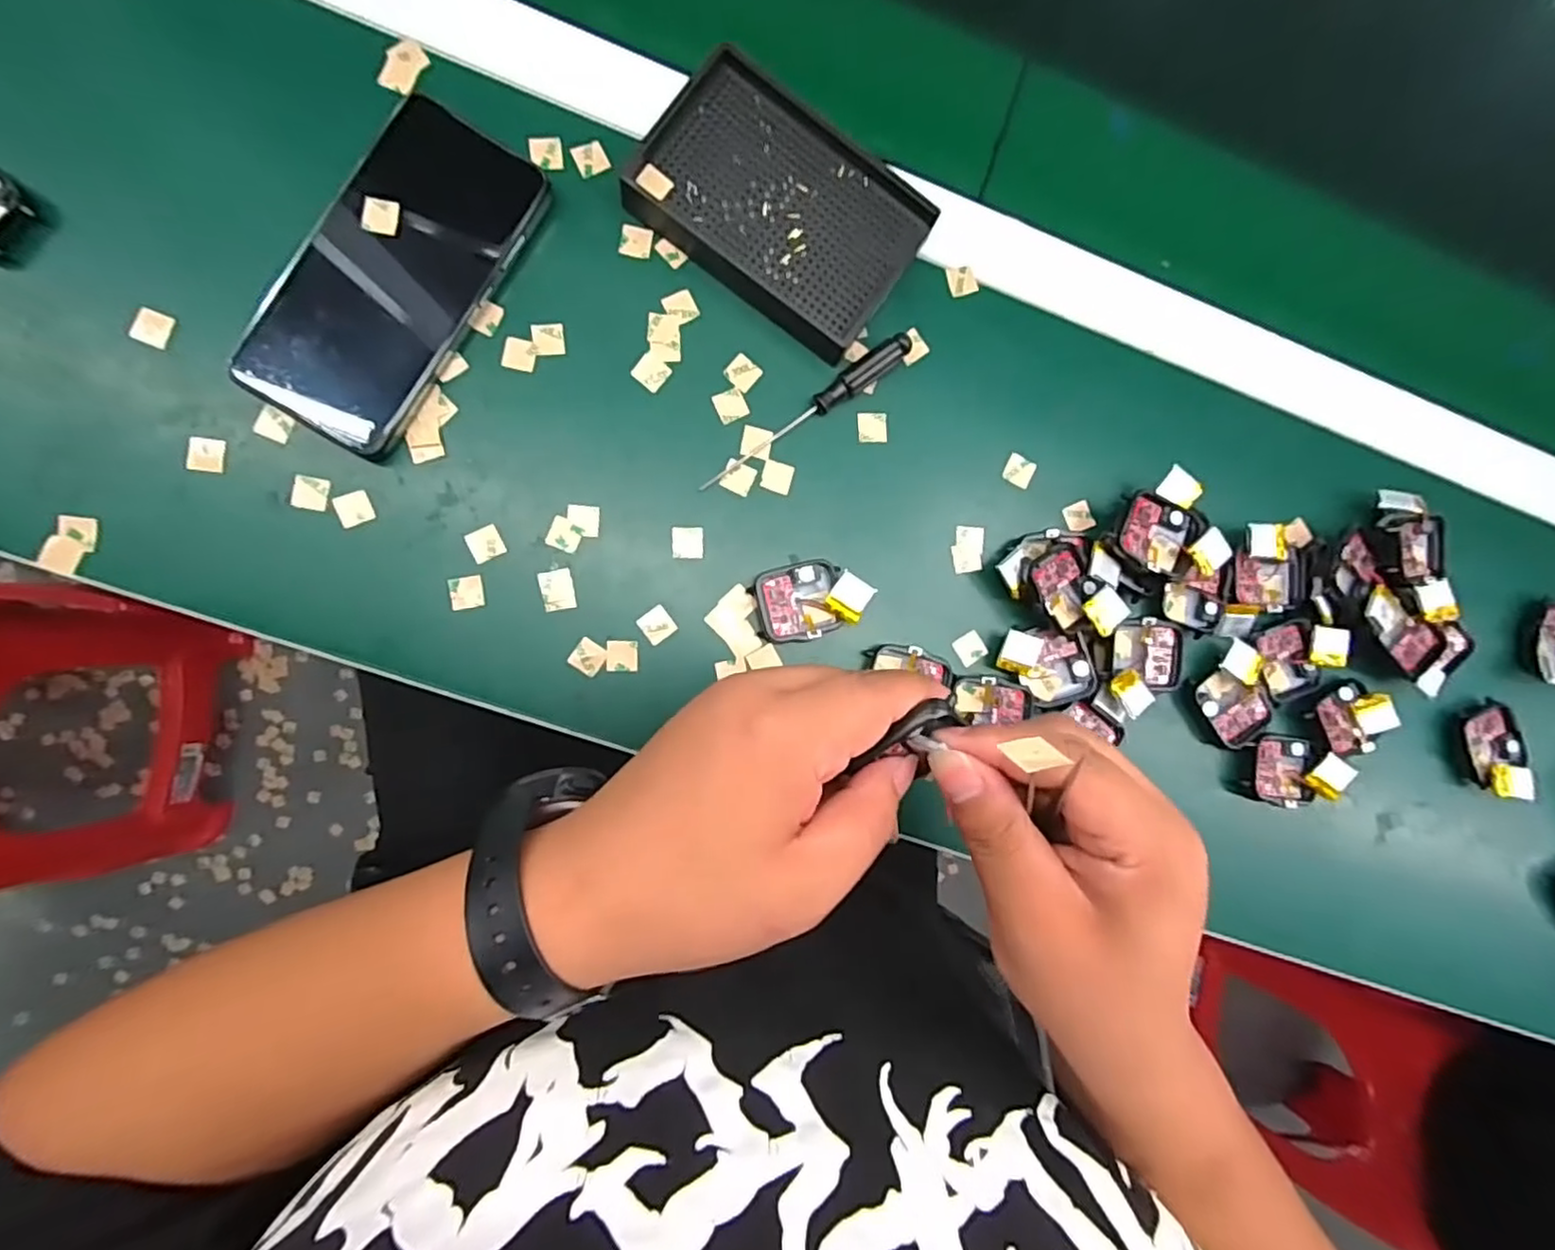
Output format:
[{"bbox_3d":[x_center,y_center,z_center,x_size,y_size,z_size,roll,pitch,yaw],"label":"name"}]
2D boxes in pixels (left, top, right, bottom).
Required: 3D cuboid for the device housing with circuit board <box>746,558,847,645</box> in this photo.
[{"bbox_3d":[0.010,-0.012,0.350,0.043,0.013,0.039,-10,89,-8],"label":"device housing with circuit board"}]

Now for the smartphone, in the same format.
[{"bbox_3d":[-0.183,-0.166,0.324,0.079,0.009,0.161,31,87,-12],"label":"smartphone"}]

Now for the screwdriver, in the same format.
[{"bbox_3d":[0.017,-0.109,0.351,0.130,0.014,0.012,-39,93,-8],"label":"screwdriver"}]

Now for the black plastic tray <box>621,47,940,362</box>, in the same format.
[{"bbox_3d":[0.002,-0.214,0.349,0.137,0.023,0.093,36,83,-5],"label":"black plastic tray"}]

